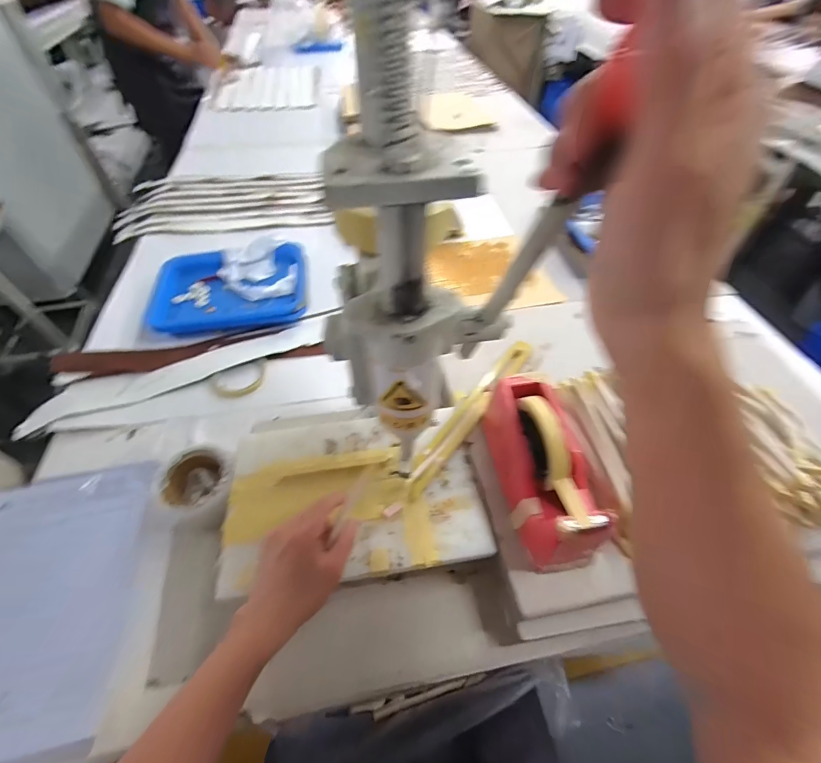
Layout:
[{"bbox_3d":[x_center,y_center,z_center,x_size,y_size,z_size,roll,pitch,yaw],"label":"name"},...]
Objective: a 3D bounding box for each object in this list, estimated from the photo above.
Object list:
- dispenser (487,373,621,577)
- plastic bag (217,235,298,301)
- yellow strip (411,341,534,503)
[{"bbox_3d":[0.144,0.089,0.437,0.070,0.115,0.199,-9,52,-8],"label":"dispenser"},{"bbox_3d":[-0.306,-0.225,0.788,0.146,0.039,0.158,-20,55,-17],"label":"plastic bag"},{"bbox_3d":[0.085,0.040,0.546,0.032,0.010,0.296,33,58,22],"label":"yellow strip"}]

